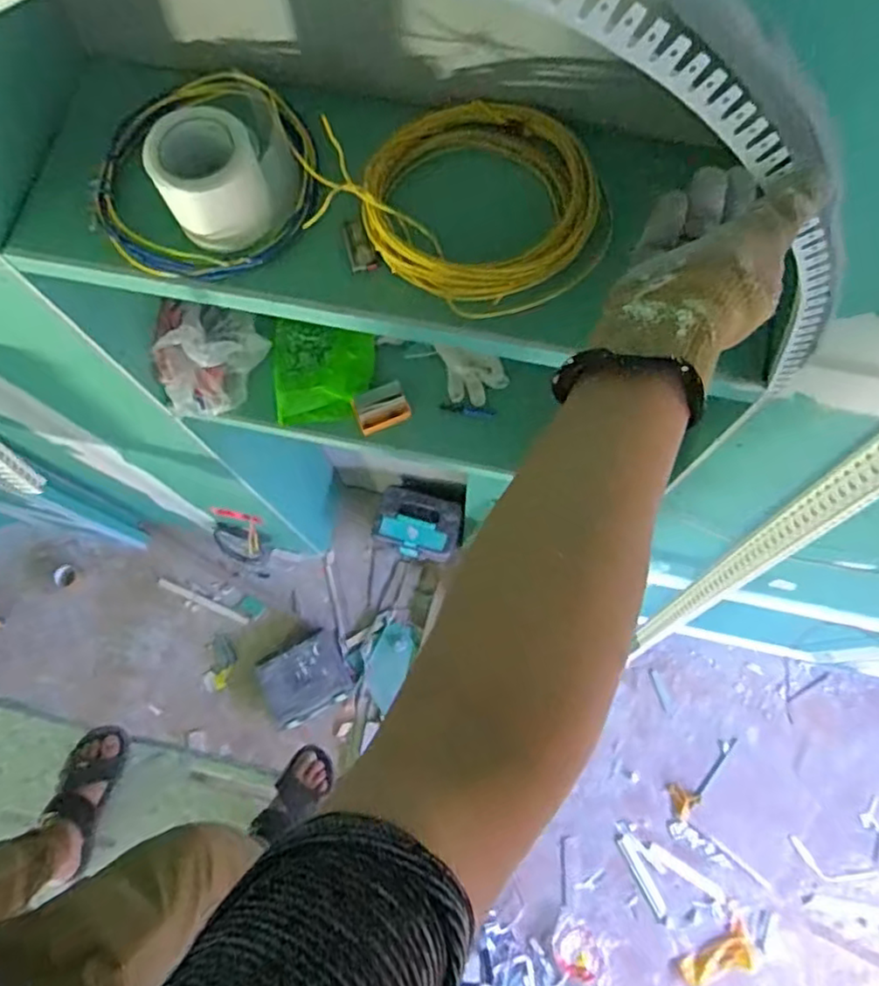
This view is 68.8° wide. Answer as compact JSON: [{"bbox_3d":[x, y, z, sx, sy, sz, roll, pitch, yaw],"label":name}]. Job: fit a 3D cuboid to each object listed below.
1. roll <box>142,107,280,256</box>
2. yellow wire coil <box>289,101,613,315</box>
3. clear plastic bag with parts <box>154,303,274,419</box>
[{"bbox_3d":[-0.250,-0.344,0.705,0.107,0.093,0.106,-1,73,2],"label":"roll"},{"bbox_3d":[0.040,-0.349,0.735,0.321,0.060,0.277,34,78,12],"label":"yellow wire coil"},{"bbox_3d":[-0.410,-0.238,1.126,0.161,0.129,0.191,19,75,8],"label":"clear plastic bag with parts"}]

